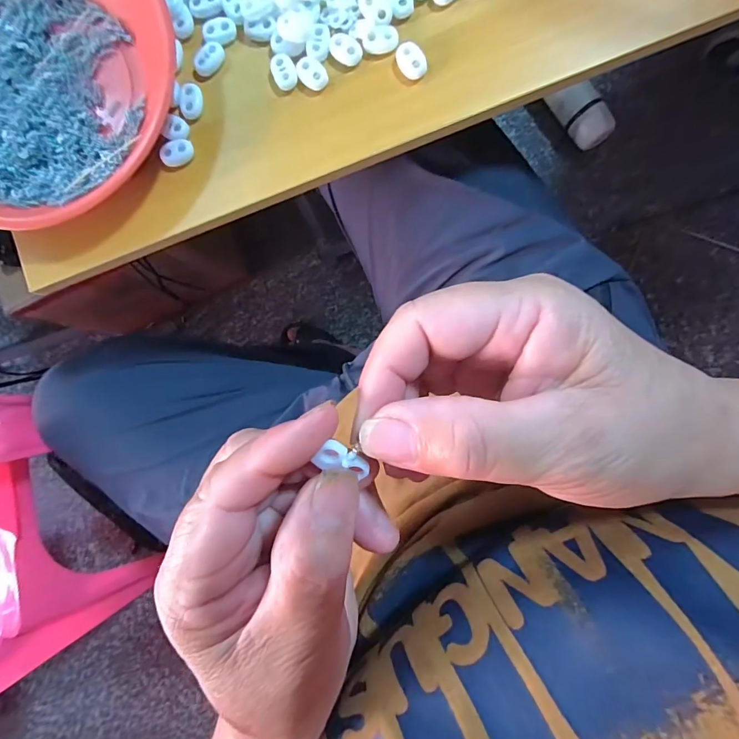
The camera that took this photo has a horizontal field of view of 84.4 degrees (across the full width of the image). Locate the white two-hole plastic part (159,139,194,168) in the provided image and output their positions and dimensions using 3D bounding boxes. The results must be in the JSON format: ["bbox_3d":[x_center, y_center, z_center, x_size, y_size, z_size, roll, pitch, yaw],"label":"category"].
[{"bbox_3d":[-0.127,-0.143,0.269,0.021,0.006,0.015,-15,87,5],"label":"white two-hole plastic part"}]

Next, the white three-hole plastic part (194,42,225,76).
[{"bbox_3d":[-0.106,-0.205,0.267,0.015,0.004,0.023,42,93,5],"label":"white three-hole plastic part"}]

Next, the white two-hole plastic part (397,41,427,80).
[{"bbox_3d":[0.026,-0.192,0.254,0.016,0.004,0.023,-26,86,4],"label":"white two-hole plastic part"}]

